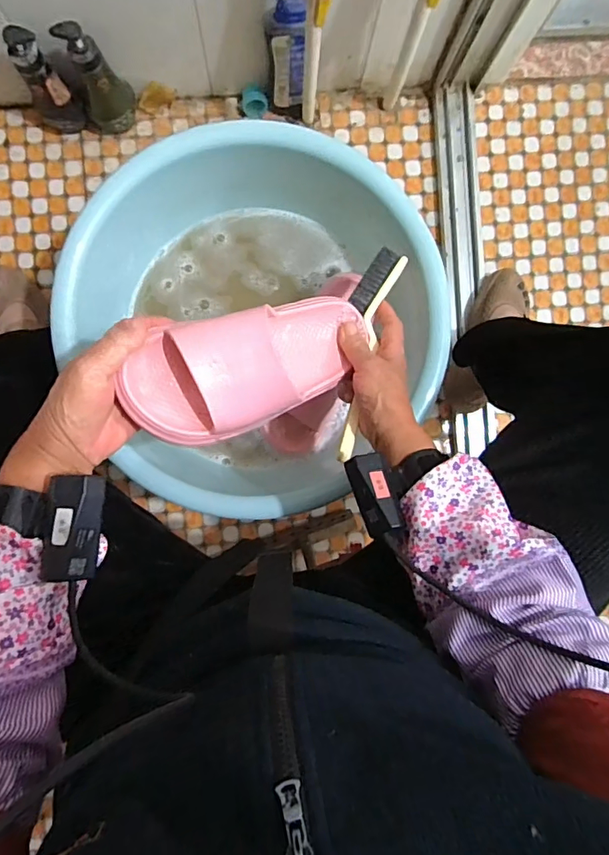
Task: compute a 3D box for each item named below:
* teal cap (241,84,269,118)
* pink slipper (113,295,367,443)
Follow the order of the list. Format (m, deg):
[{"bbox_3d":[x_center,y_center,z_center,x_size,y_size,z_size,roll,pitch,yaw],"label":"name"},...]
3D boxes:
[{"bbox_3d":[-0.085,-0.555,0.834,0.043,0.046,0.030,-4,91,-3],"label":"teal cap"},{"bbox_3d":[-0.031,-0.060,0.431,0.239,0.064,0.095,-25,92,-35],"label":"pink slipper"}]

